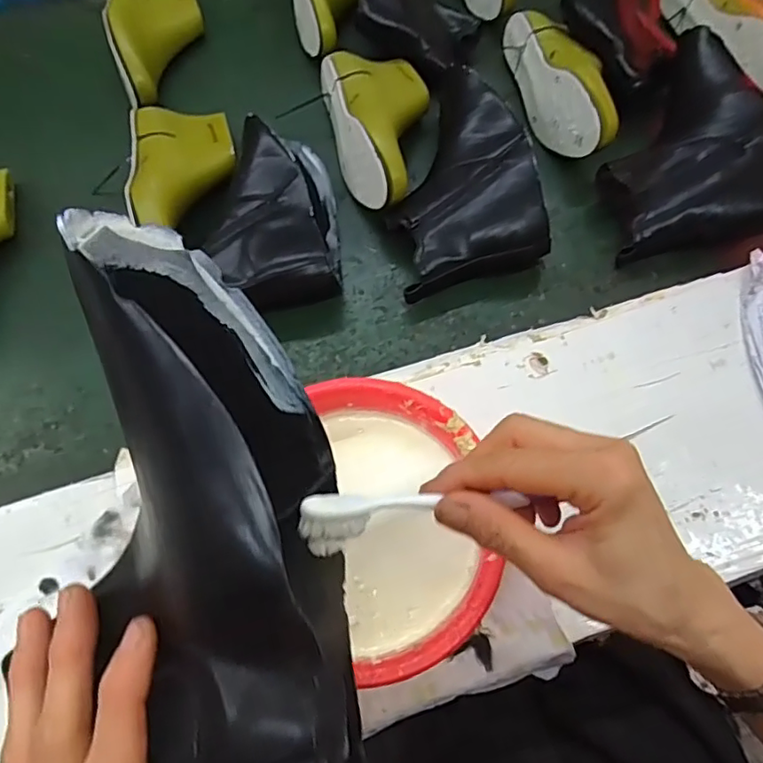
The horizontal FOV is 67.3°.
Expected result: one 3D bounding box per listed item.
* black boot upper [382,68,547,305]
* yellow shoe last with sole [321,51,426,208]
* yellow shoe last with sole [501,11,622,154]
[{"bbox_3d":[0.073,-0.207,0.588,0.139,0.073,0.243,-11,64,-4],"label":"black boot upper"},{"bbox_3d":[0.006,-0.276,0.621,0.110,0.077,0.226,-12,65,-5],"label":"yellow shoe last with sole"},{"bbox_3d":[0.204,-0.341,0.650,0.065,0.068,0.227,-10,64,-4],"label":"yellow shoe last with sole"}]

